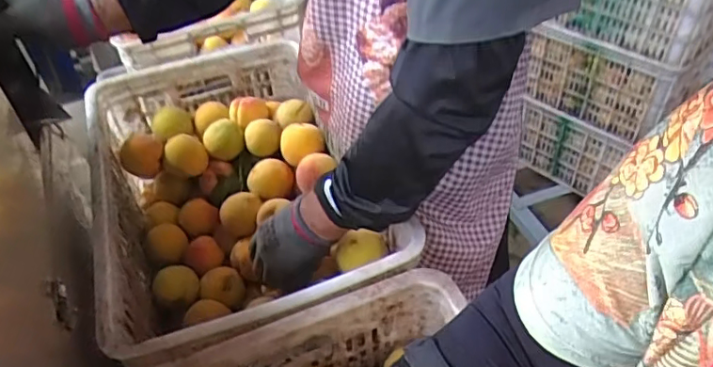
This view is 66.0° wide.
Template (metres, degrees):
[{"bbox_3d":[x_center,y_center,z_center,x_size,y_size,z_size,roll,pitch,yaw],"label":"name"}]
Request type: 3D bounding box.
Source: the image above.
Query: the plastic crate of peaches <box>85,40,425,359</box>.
[{"bbox_3d":[-0.178,0.006,0.807,0.332,0.202,0.565,-18,47,-13],"label":"plastic crate of peaches"}]

